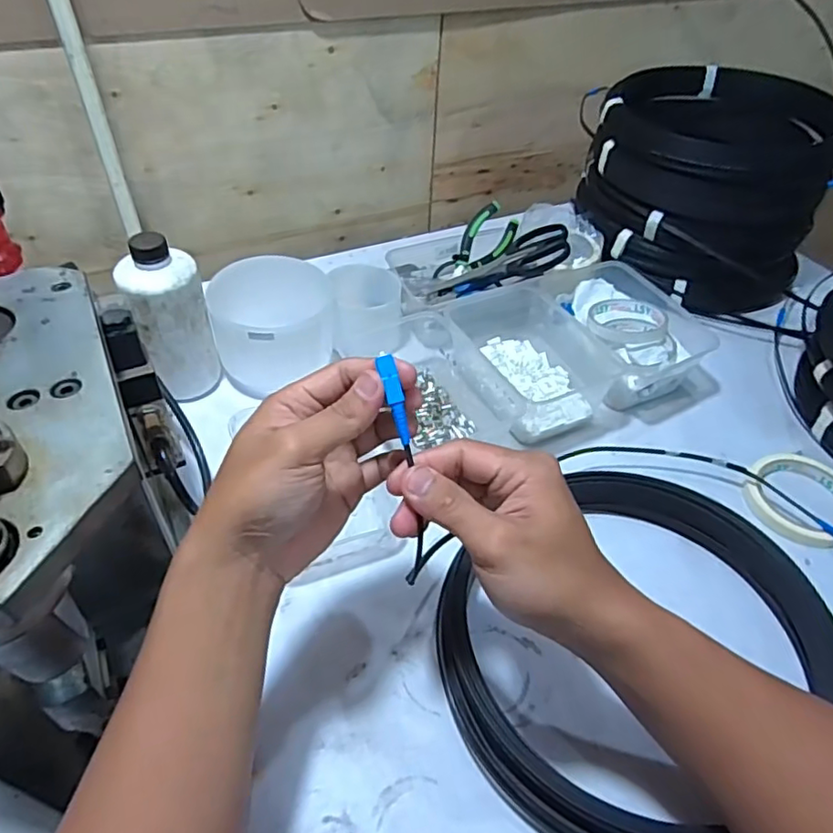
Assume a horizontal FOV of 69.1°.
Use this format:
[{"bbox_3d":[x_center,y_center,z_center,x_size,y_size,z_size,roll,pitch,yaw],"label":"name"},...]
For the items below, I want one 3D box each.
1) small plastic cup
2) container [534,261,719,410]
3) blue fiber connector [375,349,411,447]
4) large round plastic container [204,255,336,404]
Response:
[{"bbox_3d":[-0.054,-0.118,0.673,0.080,0.078,0.089,-6,47,-8],"label":"small plastic cup"},{"bbox_3d":[0.226,-0.098,0.677,0.137,0.064,0.179,-16,49,-17],"label":"container"},{"bbox_3d":[-0.011,-0.009,0.314,0.009,0.048,0.006,-16,8,-17],"label":"blue fiber connector"},{"bbox_3d":[-0.145,-0.091,0.622,0.118,0.102,0.109,-7,47,-9],"label":"large round plastic container"}]

